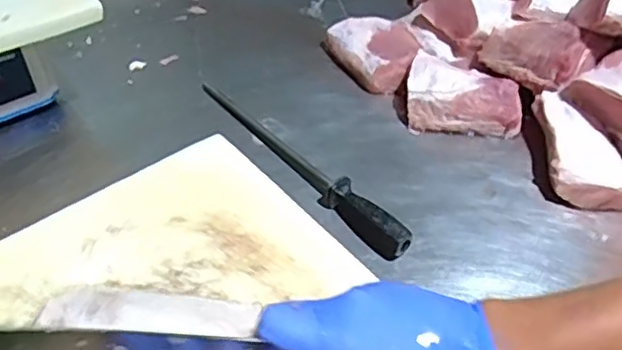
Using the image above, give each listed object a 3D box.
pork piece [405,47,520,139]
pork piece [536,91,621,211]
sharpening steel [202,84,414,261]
[{"bbox_3d":[0.218,-0.118,0.943,0.170,0.061,0.124,9,44,5],"label":"pork piece"},{"bbox_3d":[0.347,-0.031,0.862,0.097,0.060,0.184,-6,45,-11],"label":"pork piece"},{"bbox_3d":[-0.026,-0.024,0.851,0.032,0.047,0.403,-29,53,-29],"label":"sharpening steel"}]

